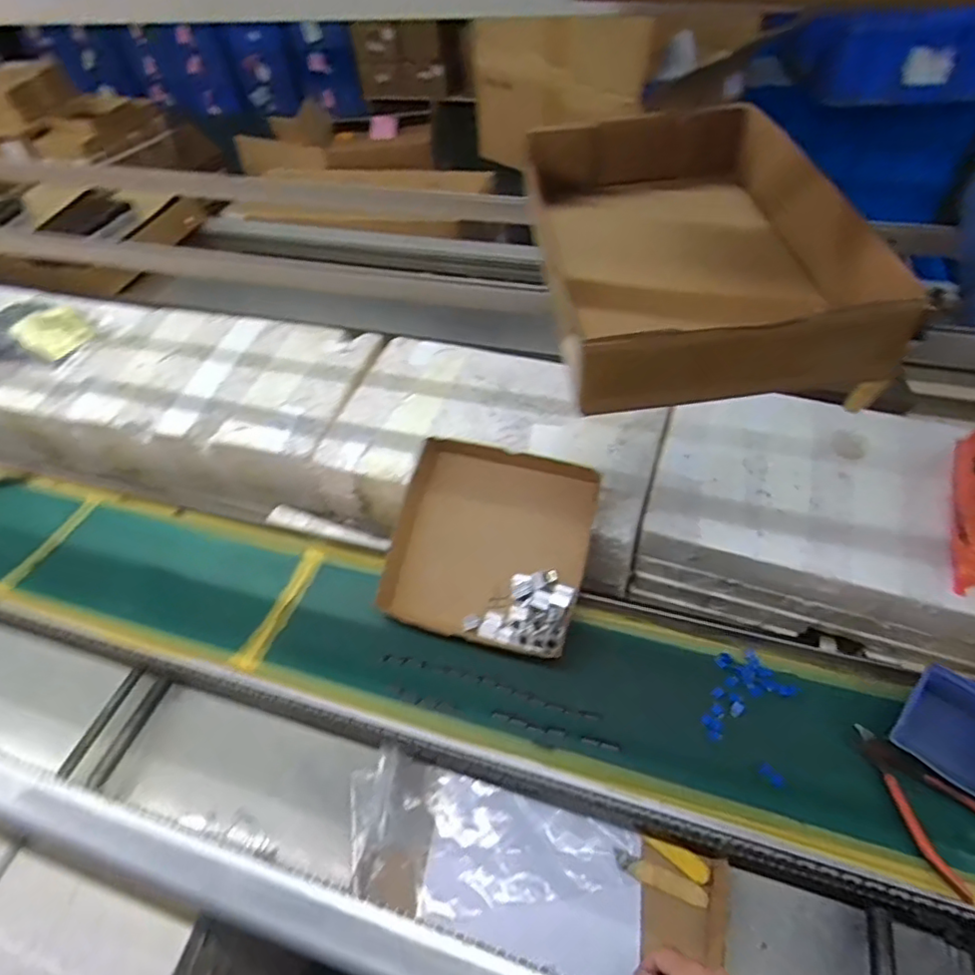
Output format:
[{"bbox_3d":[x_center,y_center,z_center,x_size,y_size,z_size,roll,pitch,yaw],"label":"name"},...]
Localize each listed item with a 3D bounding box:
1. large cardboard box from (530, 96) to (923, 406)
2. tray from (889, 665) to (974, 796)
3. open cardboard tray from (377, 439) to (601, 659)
[{"bbox_3d":[0.176,-0.235,0.565,0.233,0.095,0.409,-5,49,1],"label":"large cardboard box"},{"bbox_3d":[0.459,0.237,0.585,0.094,0.044,0.102,-38,56,-25],"label":"tray"},{"bbox_3d":[0.007,0.071,0.744,0.234,0.072,0.231,9,80,16],"label":"open cardboard tray"}]

